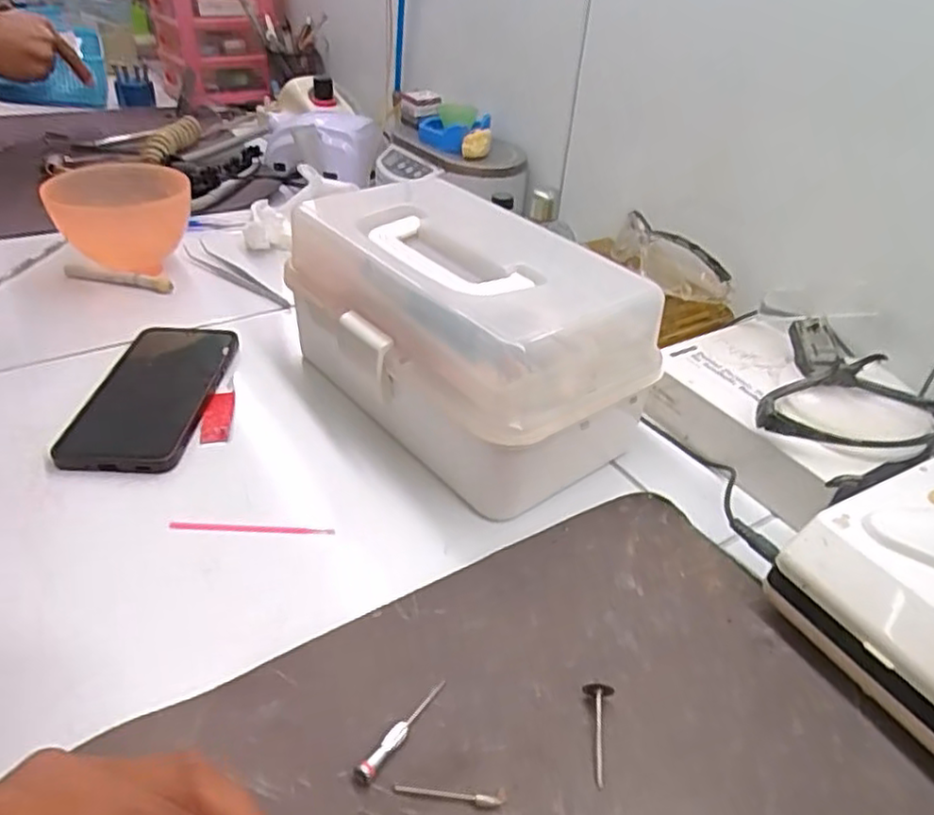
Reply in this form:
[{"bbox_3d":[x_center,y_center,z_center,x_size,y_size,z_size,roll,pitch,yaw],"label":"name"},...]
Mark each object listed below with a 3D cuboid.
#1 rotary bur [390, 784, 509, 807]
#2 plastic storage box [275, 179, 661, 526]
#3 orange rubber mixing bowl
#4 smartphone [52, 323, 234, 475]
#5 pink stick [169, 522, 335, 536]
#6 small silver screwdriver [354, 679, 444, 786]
[{"bbox_3d":[-0.007,0.164,0.288,0.047,0.004,0.007,4,37,1],"label":"rotary bur"},{"bbox_3d":[-0.006,-0.050,0.473,0.155,0.130,0.259,-22,44,-30],"label":"plastic storage box"},{"bbox_3d":[-0.319,-0.175,0.646,0.117,0.086,0.107,2,37,-2],"label":"orange rubber mixing bowl"},{"bbox_3d":[-0.227,-0.011,0.501,0.084,0.013,0.166,2,37,-3],"label":"smartphone"},{"bbox_3d":[-0.128,0.072,0.407,0.095,0.004,0.006,2,37,-3],"label":"pink stick"},{"bbox_3d":[-0.029,0.145,0.309,0.007,0.009,0.059,24,41,25],"label":"small silver screwdriver"}]

